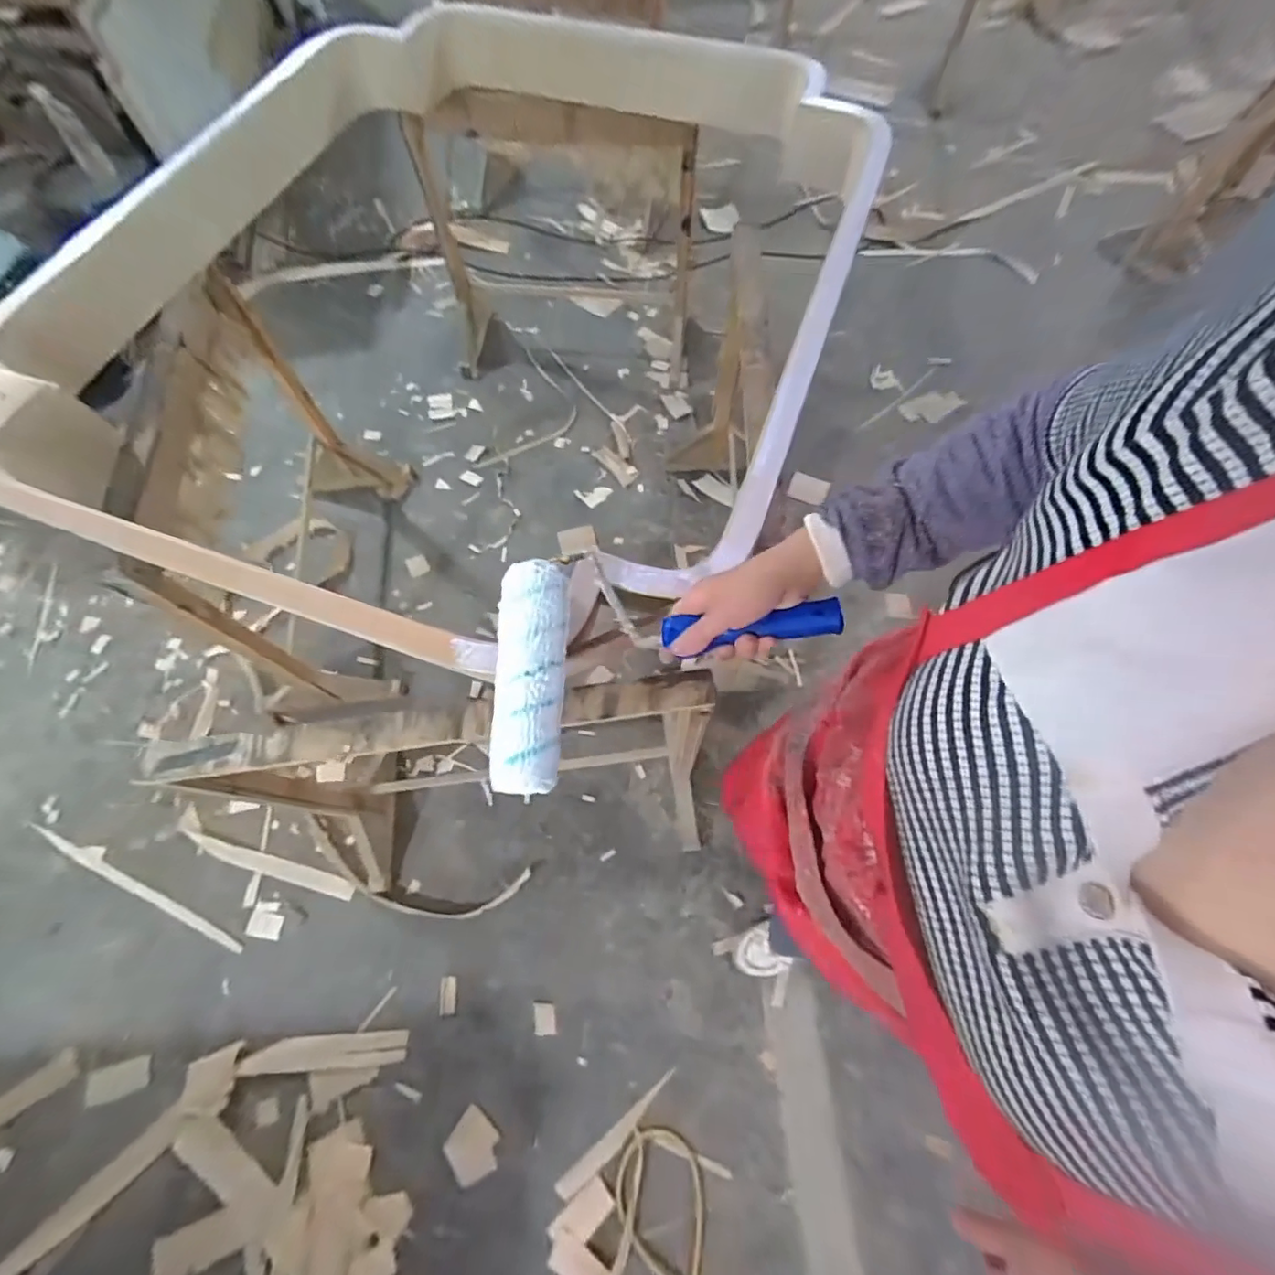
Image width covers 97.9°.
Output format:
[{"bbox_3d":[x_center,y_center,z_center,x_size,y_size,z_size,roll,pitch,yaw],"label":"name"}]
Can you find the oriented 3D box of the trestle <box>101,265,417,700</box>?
[{"bbox_3d":[-0.876,-0.313,1.333,0.321,0.754,0.794,-8,67,-1],"label":"trestle"}]

